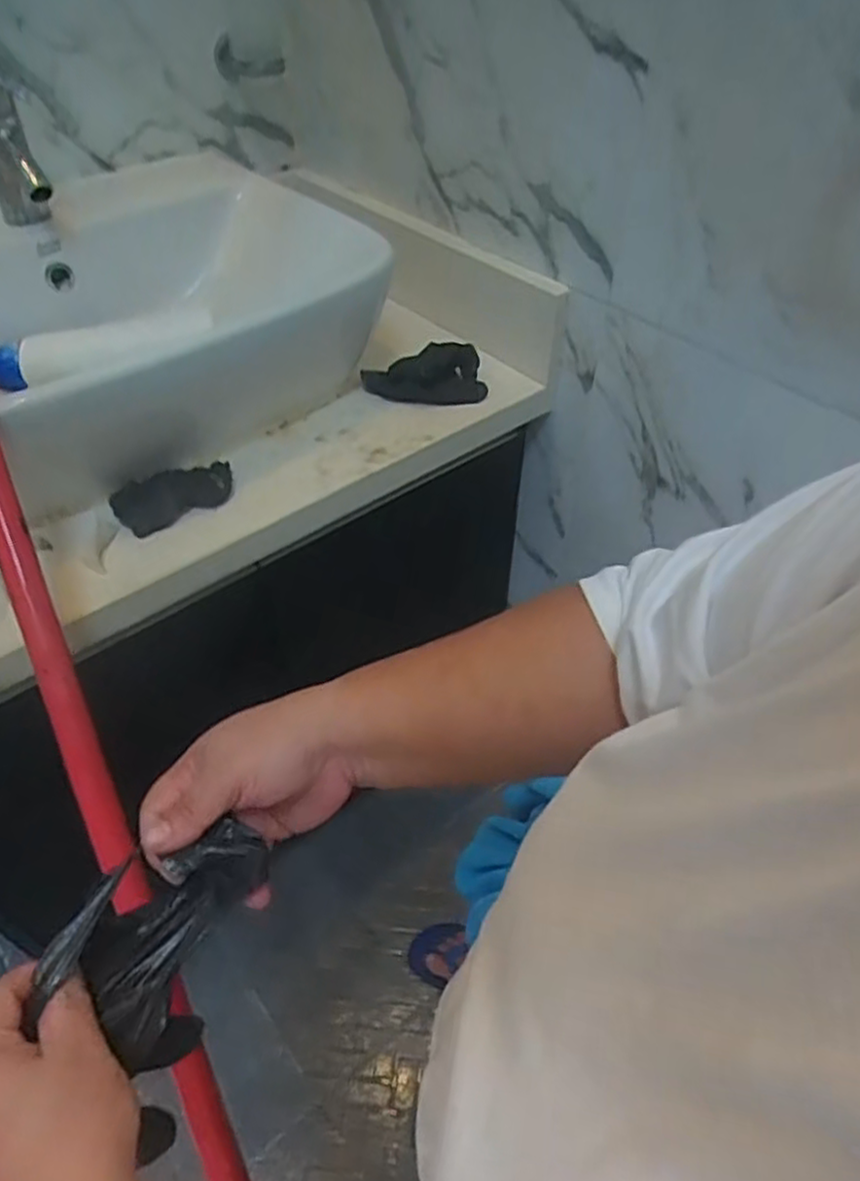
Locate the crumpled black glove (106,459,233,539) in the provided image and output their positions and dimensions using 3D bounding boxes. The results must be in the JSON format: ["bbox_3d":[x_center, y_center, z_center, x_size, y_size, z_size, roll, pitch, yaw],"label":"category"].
[{"bbox_3d":[-0.247,-0.094,0.692,0.113,0.018,0.062,-26,52,-22],"label":"crumpled black glove"}]

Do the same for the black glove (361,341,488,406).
[{"bbox_3d":[-0.008,-0.248,0.819,0.140,0.046,0.065,-1,47,0],"label":"black glove"}]

